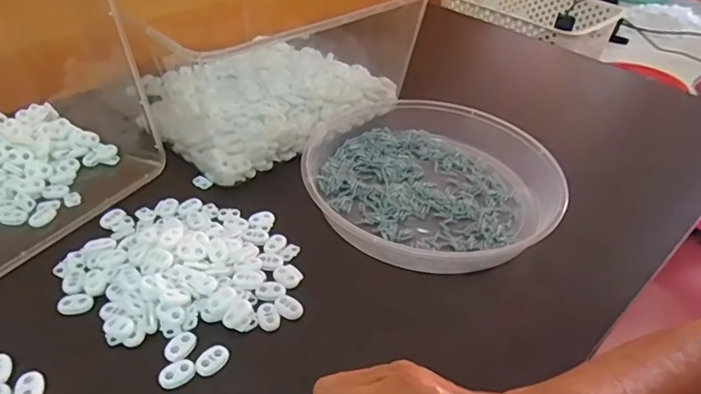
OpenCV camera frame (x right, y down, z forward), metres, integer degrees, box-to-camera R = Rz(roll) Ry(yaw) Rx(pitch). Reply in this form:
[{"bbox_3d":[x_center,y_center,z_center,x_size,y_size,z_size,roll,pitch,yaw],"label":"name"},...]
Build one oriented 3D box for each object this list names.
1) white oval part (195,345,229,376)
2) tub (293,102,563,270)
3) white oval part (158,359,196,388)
[{"bbox_3d":[-0.091,0.107,0.335,0.015,0.005,0.022,26,44,25],"label":"white oval part"},{"bbox_3d":[0.077,-0.027,0.491,0.233,0.038,0.234,3,39,-2],"label":"tub"},{"bbox_3d":[-0.112,0.114,0.328,0.022,0.007,0.015,-19,44,-26],"label":"white oval part"}]

